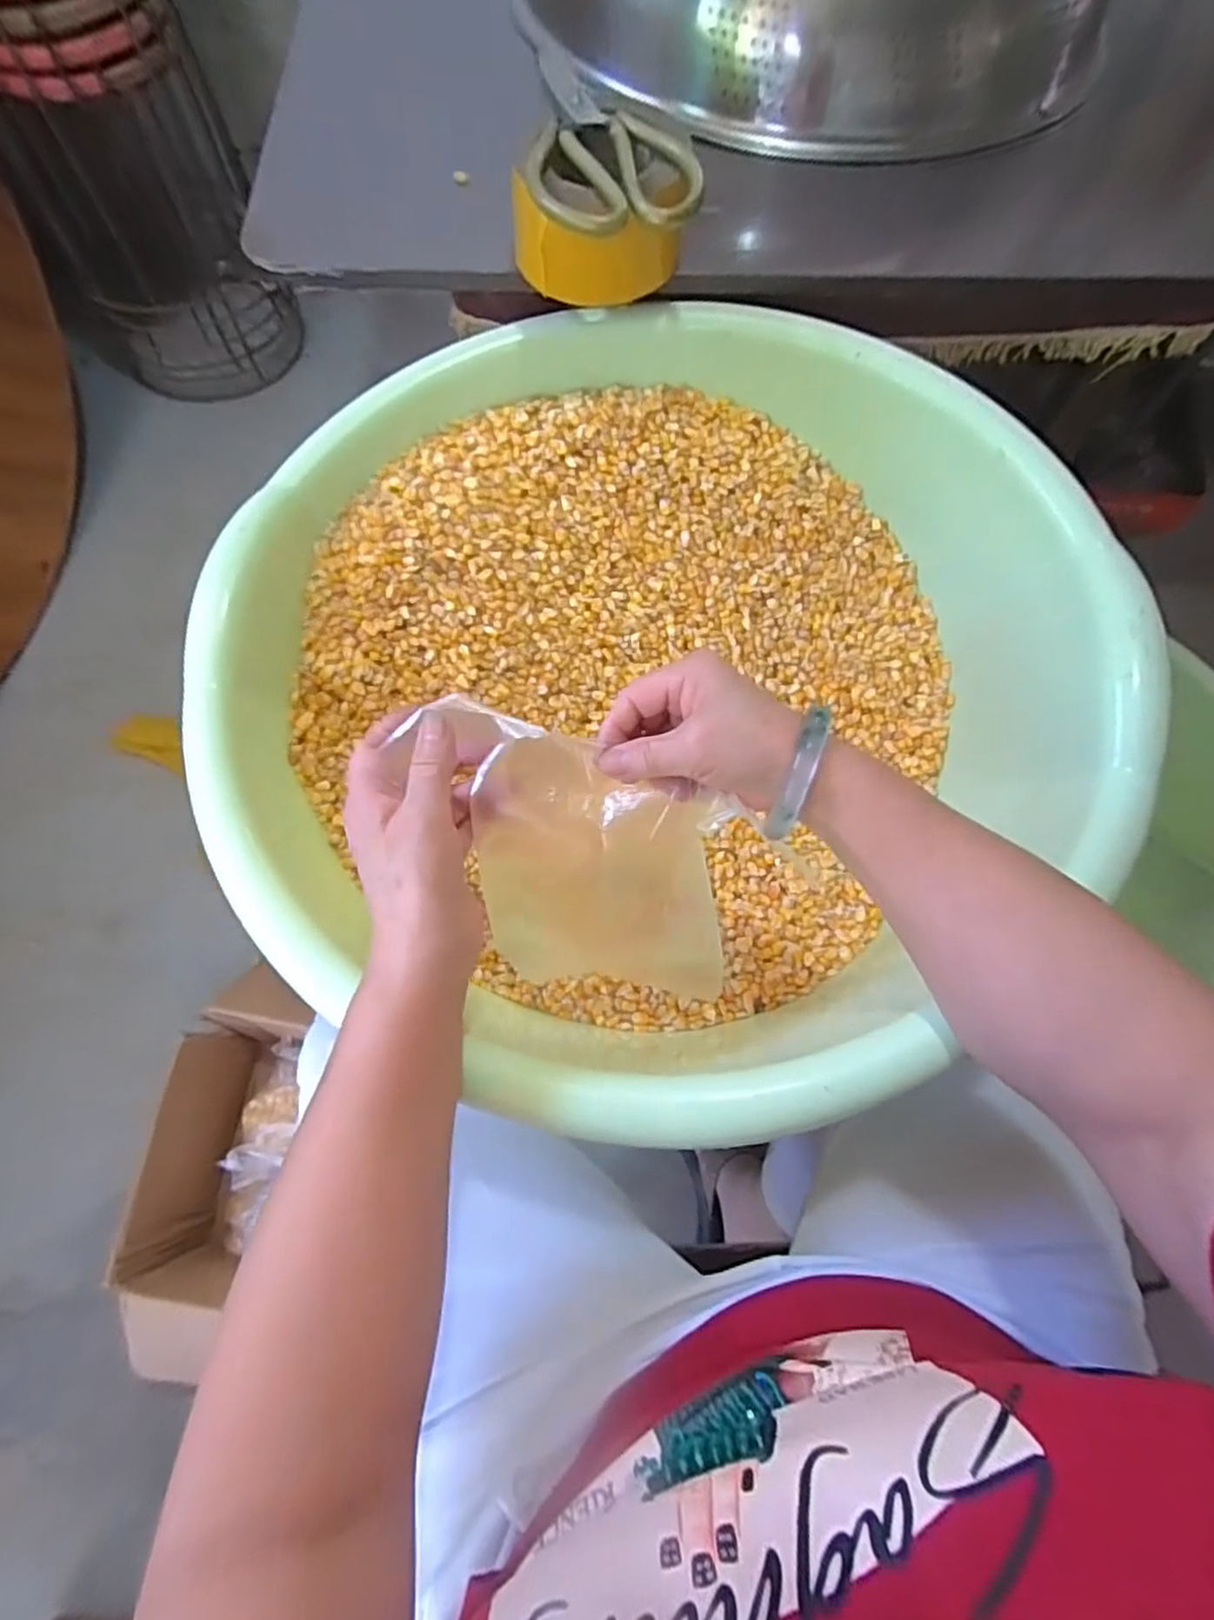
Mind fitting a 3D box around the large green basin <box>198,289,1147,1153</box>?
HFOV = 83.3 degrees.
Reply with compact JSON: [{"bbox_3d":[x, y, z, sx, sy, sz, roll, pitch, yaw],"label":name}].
[{"bbox_3d":[0.044,-0.107,0.493,0.532,0.185,0.513,0,69,-1],"label":"large green basin"}]

